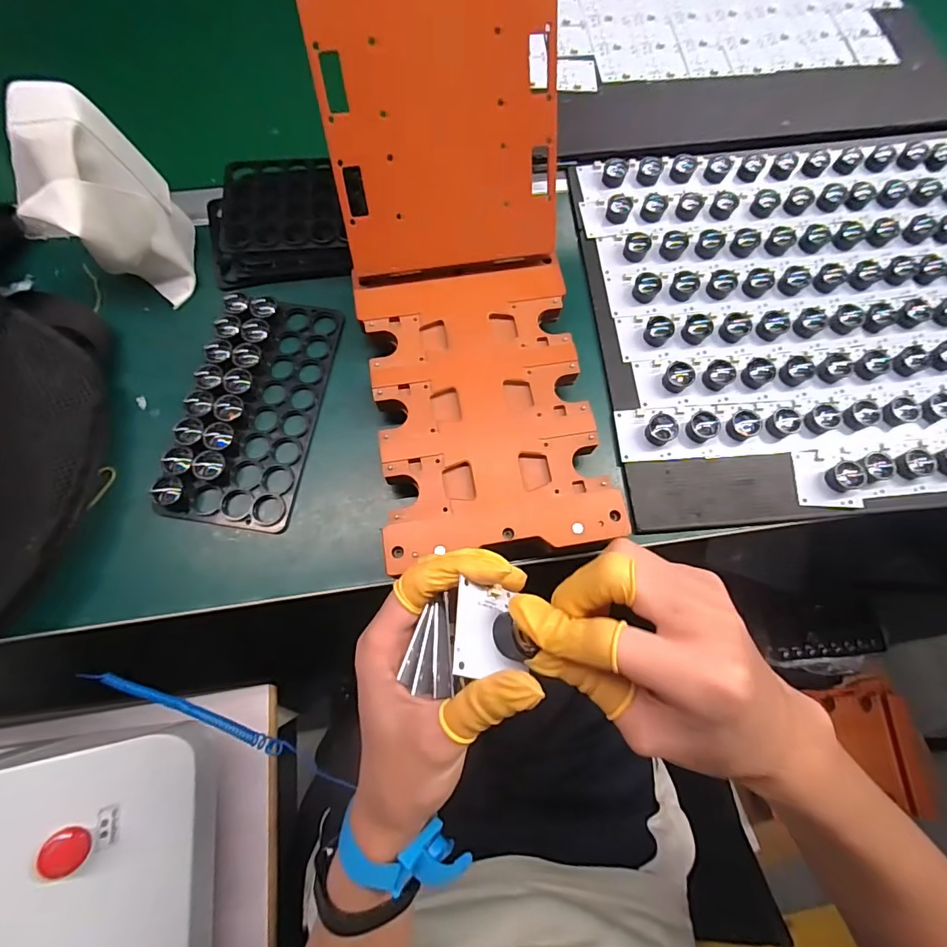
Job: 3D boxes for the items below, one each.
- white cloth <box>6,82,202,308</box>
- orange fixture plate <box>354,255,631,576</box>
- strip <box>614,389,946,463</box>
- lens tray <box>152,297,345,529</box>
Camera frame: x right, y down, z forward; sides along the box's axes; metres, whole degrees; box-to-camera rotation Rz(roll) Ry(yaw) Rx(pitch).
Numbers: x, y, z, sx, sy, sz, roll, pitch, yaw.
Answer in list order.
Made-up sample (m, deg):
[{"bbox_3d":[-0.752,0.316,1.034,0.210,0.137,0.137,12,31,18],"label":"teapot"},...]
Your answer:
[{"bbox_3d":[-0.282,-0.206,0.358,0.075,0.117,0.099,2,73,0],"label":"white cloth"},{"bbox_3d":[0.006,-0.051,0.363,0.162,0.032,0.227,-9,74,-4],"label":"orange fixture plate"},{"bbox_3d":[0.360,-0.049,0.379,0.490,0.015,0.046,-4,73,-2],"label":"strip"},{"bbox_3d":[-0.174,-0.057,0.367,0.096,0.015,0.194,9,73,2],"label":"lens tray"}]

